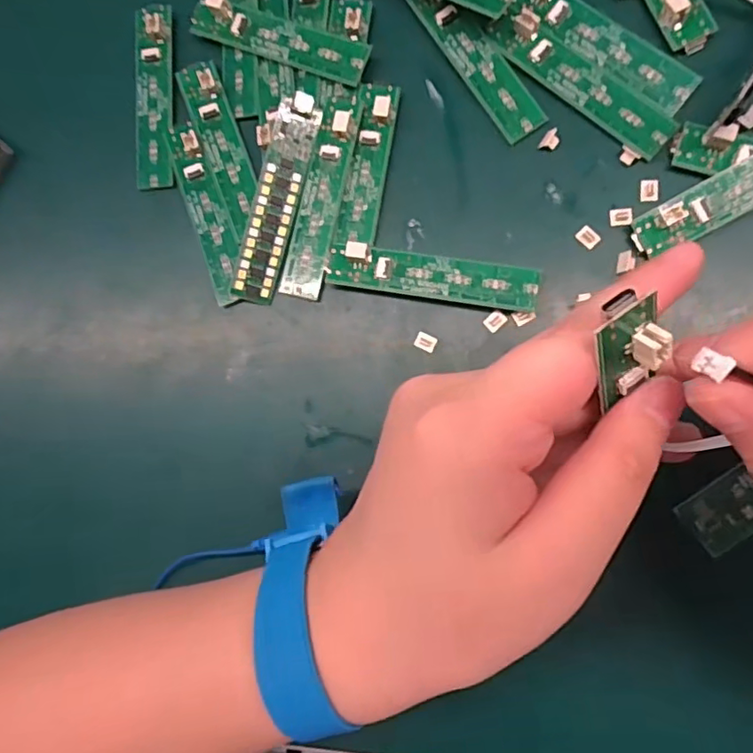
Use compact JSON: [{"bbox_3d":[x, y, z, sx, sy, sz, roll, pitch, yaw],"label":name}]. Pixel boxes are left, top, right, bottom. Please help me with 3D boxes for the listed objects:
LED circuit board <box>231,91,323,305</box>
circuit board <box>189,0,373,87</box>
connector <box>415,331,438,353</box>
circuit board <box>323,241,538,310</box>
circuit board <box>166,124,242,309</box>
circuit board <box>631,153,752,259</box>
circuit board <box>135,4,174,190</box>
[{"bbox_3d":[-0.041,-0.072,0.231,0.017,0.007,0.083,15,94,-17],"label":"LED circuit board"},{"bbox_3d":[-0.043,-0.144,0.238,0.082,0.010,0.018,22,90,10],"label":"circuit board"},{"bbox_3d":[0.020,-0.014,0.225,0.009,0.004,0.007,23,90,10],"label":"connector"},{"bbox_3d":[0.021,-0.040,0.221,0.083,0.014,0.016,10,88,10],"label":"circuit board"},{"bbox_3d":[-0.073,-0.072,0.242,0.016,0.004,0.082,-19,84,7],"label":"circuit board"},{"bbox_3d":[0.135,-0.070,0.204,0.083,0.008,0.018,-28,82,6],"label":"circuit board"},{"bbox_3d":[-0.099,-0.125,0.249,0.017,0.007,0.081,-1,86,9],"label":"circuit board"}]

